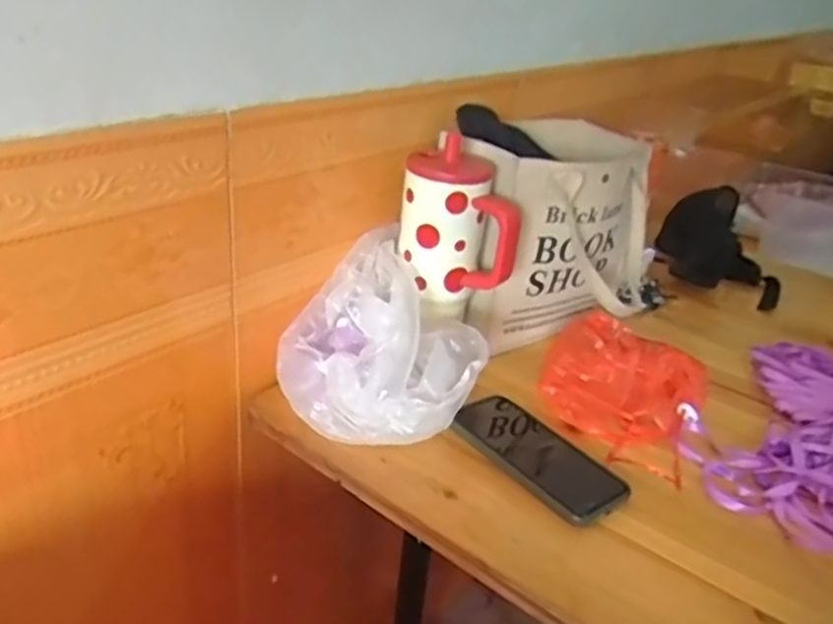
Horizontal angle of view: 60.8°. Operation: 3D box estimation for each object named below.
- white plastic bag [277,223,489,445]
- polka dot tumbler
[{"bbox_3d":[-0.027,0.035,0.678,0.201,0.120,0.177,24,33,30],"label":"white plastic bag"},{"bbox_3d":[0.042,-0.080,0.726,0.117,0.152,0.094,7,28,2],"label":"polka dot tumbler"}]

